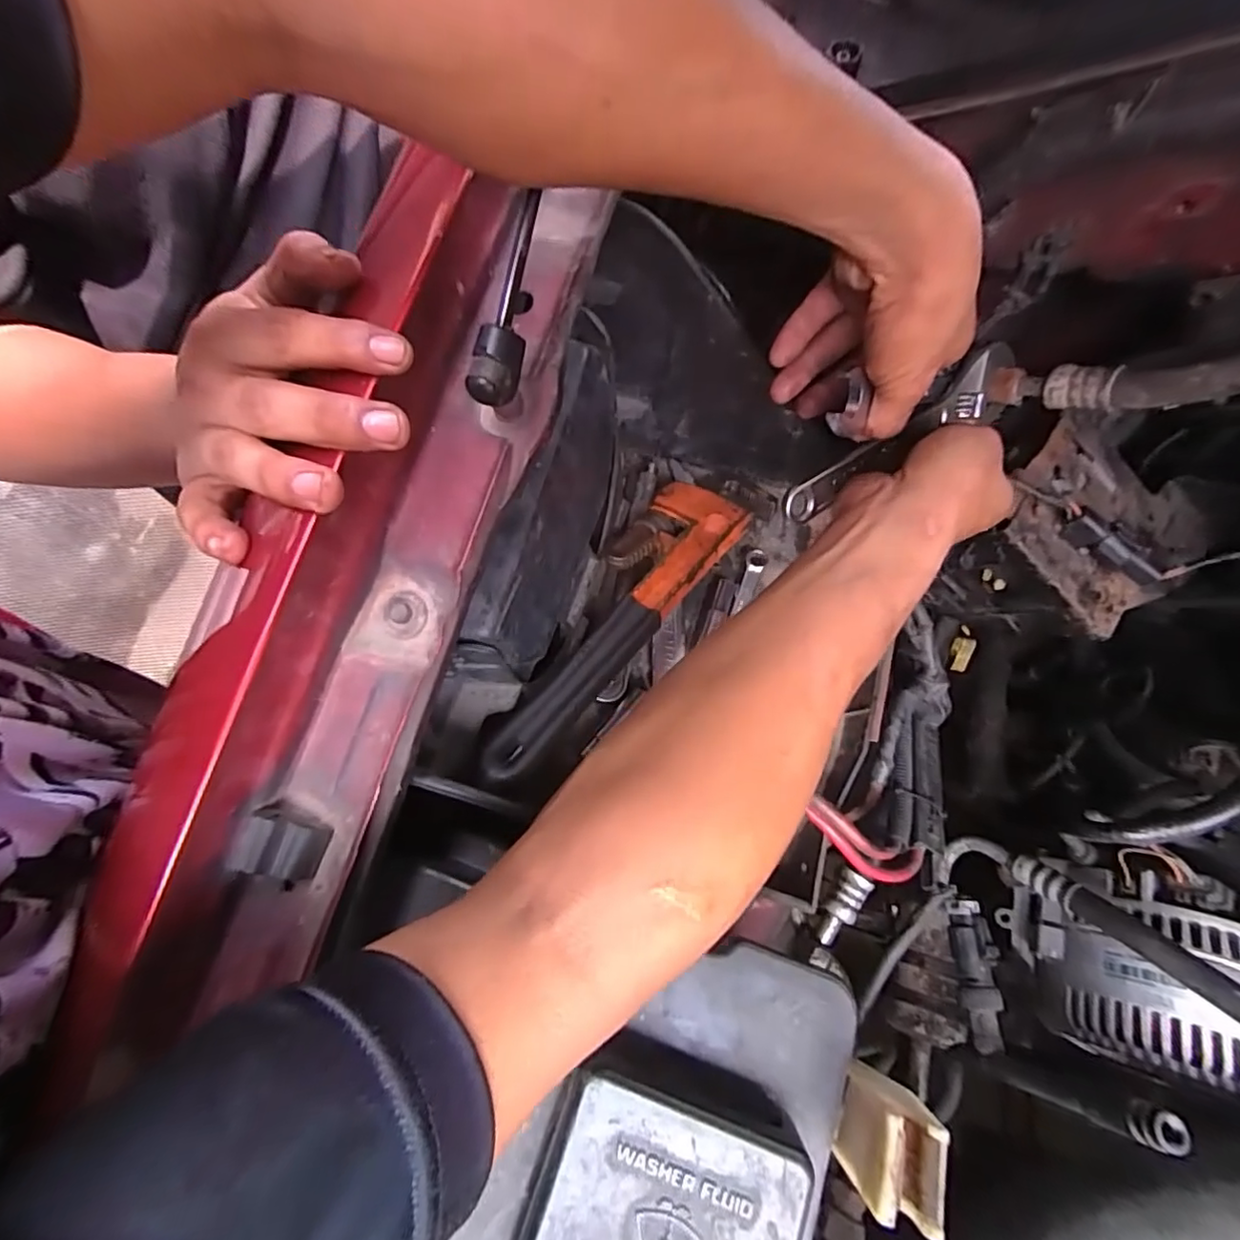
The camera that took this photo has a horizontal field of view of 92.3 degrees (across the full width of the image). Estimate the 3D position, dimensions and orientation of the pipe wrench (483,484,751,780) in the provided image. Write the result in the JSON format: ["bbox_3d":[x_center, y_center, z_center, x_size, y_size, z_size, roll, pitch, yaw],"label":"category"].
[{"bbox_3d":[0.003,-0.006,0.385,0.066,0.020,0.267,28,53,12],"label":"pipe wrench"}]

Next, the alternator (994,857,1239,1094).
[{"bbox_3d":[0.359,0.234,0.404,0.118,0.119,0.115,10,67,4],"label":"alternator"}]

